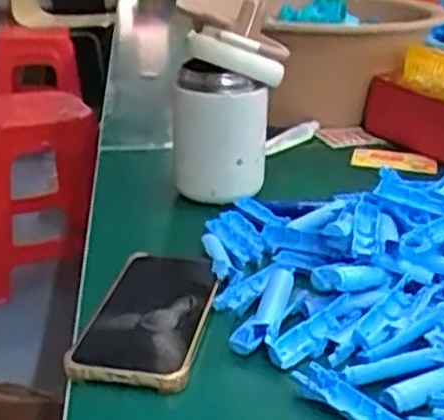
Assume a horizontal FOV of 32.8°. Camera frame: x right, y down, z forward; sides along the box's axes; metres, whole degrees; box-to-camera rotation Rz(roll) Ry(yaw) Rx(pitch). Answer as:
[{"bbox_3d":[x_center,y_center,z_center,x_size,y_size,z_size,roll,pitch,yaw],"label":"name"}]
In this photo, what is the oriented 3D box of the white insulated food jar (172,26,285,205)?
[{"bbox_3d":[0.000,-0.082,0.666,0.084,0.136,0.078,2,23,-1],"label":"white insulated food jar"}]

